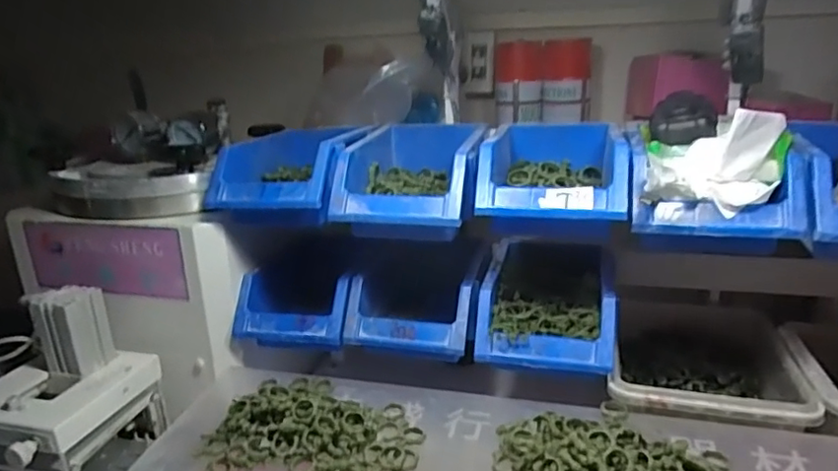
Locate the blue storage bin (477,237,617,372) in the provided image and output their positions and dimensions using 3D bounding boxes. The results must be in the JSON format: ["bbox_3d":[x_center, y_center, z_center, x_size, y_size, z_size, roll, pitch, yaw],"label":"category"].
[{"bbox_3d":[0.131,0.063,0.585,0.124,0.066,0.170,3,19,15],"label":"blue storage bin"}]

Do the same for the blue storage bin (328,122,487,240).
[{"bbox_3d":[-0.002,-0.059,0.586,0.126,0.081,0.178,3,19,15],"label":"blue storage bin"}]

